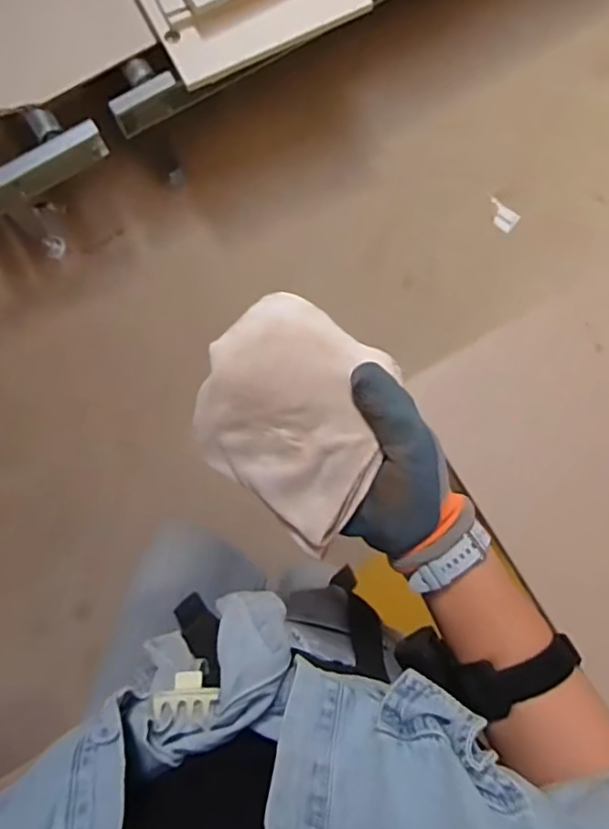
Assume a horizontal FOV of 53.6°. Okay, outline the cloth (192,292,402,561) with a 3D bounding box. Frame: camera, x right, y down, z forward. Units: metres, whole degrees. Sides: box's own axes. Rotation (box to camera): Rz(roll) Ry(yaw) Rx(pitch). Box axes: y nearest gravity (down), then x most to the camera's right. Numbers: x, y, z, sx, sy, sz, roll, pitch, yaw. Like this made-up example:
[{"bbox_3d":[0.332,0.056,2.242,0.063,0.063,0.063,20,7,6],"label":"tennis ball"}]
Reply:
[{"bbox_3d":[-0.009,0.002,0.419,0.132,0.062,0.139,30,81,6],"label":"cloth"}]

